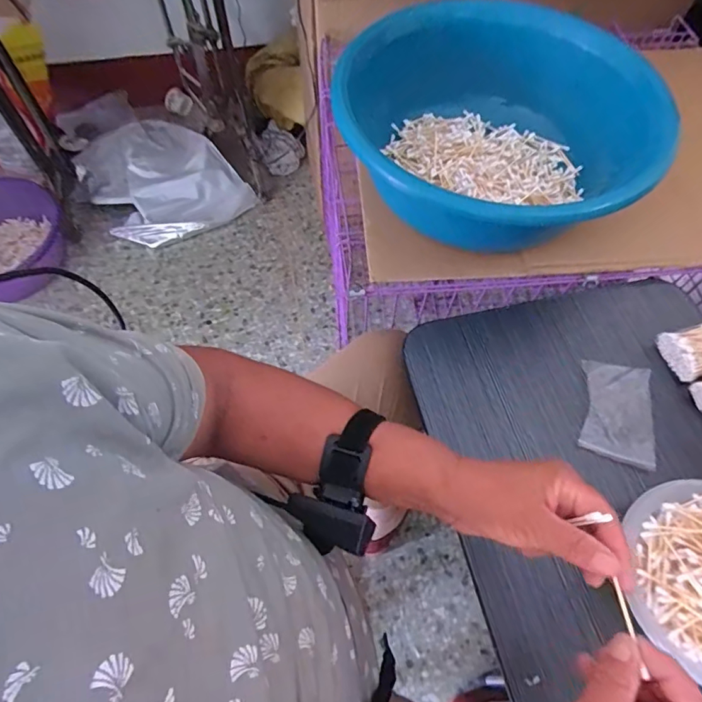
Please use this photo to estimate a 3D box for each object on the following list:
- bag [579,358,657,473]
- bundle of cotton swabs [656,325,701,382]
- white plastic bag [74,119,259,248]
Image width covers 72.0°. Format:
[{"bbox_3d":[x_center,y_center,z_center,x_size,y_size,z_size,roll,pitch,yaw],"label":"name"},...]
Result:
[{"bbox_3d":[0.301,0.068,0.547,0.071,0.006,0.117,13,62,7],"label":"bag"},{"bbox_3d":[0.412,0.000,0.570,0.072,0.031,0.061,-13,62,-7],"label":"bundle of cotton swabs"},{"bbox_3d":[-0.524,-0.454,1.326,0.412,0.121,0.344,40,69,19],"label":"white plastic bag"}]

